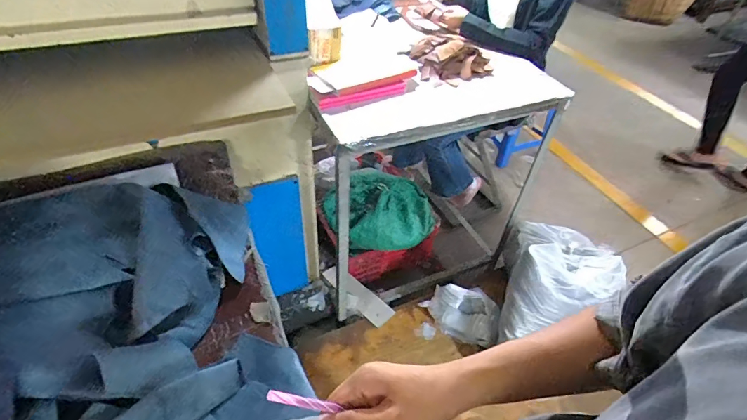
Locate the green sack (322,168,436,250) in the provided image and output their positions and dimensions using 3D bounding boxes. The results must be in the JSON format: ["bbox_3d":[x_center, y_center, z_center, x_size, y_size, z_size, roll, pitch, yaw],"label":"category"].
[{"bbox_3d":[0.024,-0.006,1.659,0.450,0.234,0.283,10,45,5],"label":"green sack"}]

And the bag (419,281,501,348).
[{"bbox_3d":[0.305,0.350,1.411,0.255,0.130,0.127,13,46,8],"label":"bag"}]

